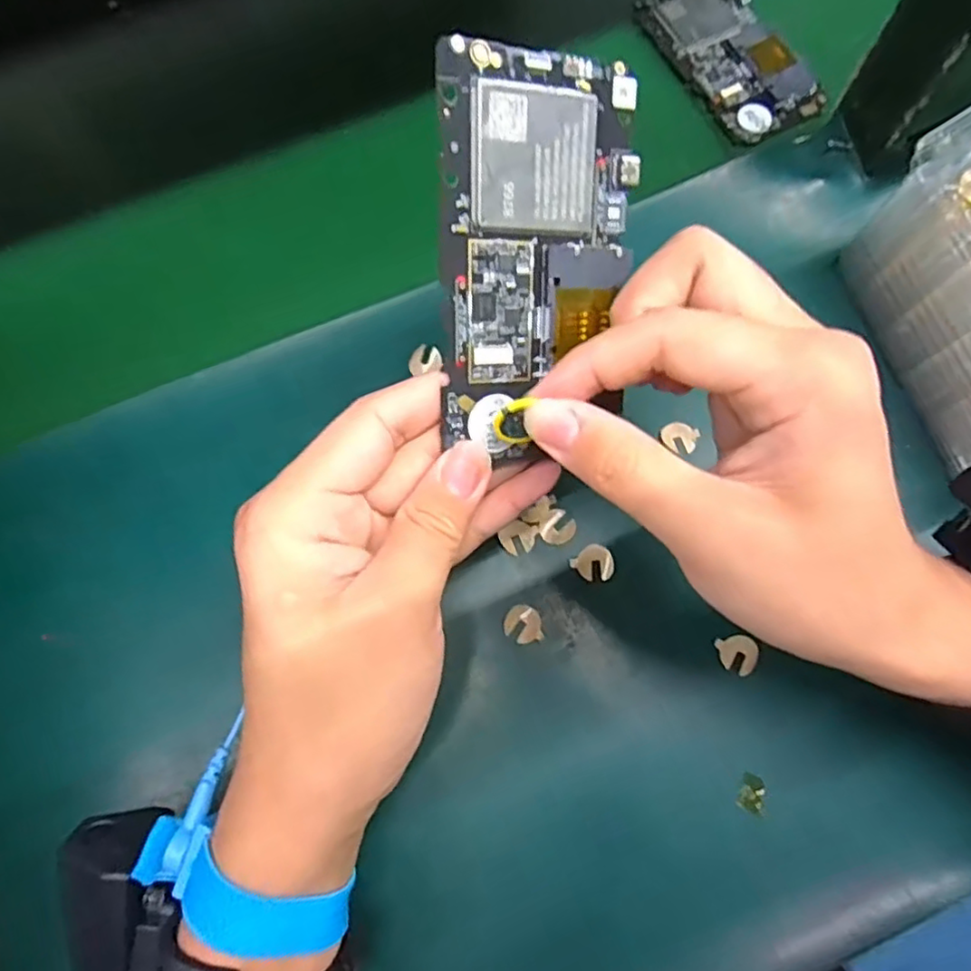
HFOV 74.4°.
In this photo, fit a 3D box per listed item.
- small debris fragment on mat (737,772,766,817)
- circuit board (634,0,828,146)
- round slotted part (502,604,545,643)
[{"bbox_3d":[0.118,0.135,0.279,0.011,0.004,0.015,17,74,7],"label":"small debris fragment on mat"},{"bbox_3d":[0.151,-0.267,0.396,0.068,0.010,0.124,-28,74,-6],"label":"circuit board"},{"bbox_3d":[0.017,0.065,0.299,0.017,0.004,0.018,-1,73,2],"label":"round slotted part"}]

